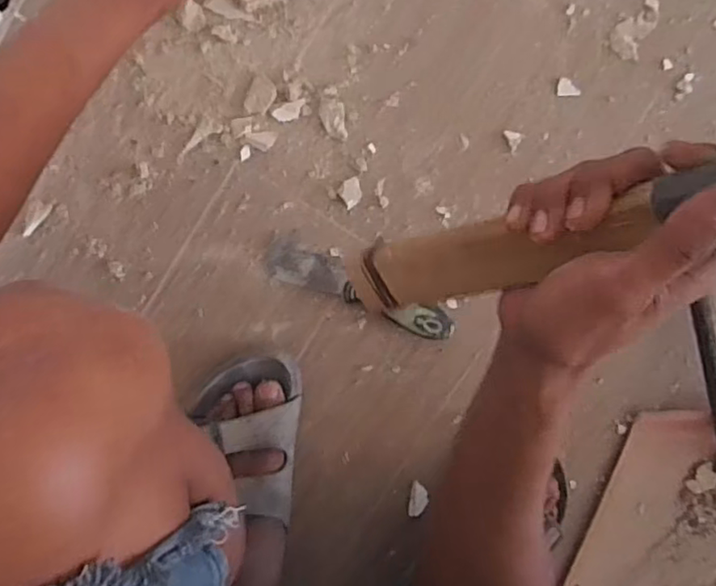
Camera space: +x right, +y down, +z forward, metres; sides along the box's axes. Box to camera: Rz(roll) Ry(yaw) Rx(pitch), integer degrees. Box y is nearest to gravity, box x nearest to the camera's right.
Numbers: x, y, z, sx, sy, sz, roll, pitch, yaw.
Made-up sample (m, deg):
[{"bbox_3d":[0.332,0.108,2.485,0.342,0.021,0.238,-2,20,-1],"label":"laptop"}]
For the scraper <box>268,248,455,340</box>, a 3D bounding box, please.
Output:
[{"bbox_3d":[0.004,-0.001,0.590,0.180,0.032,0.037,20,98,-5],"label":"scraper"}]

